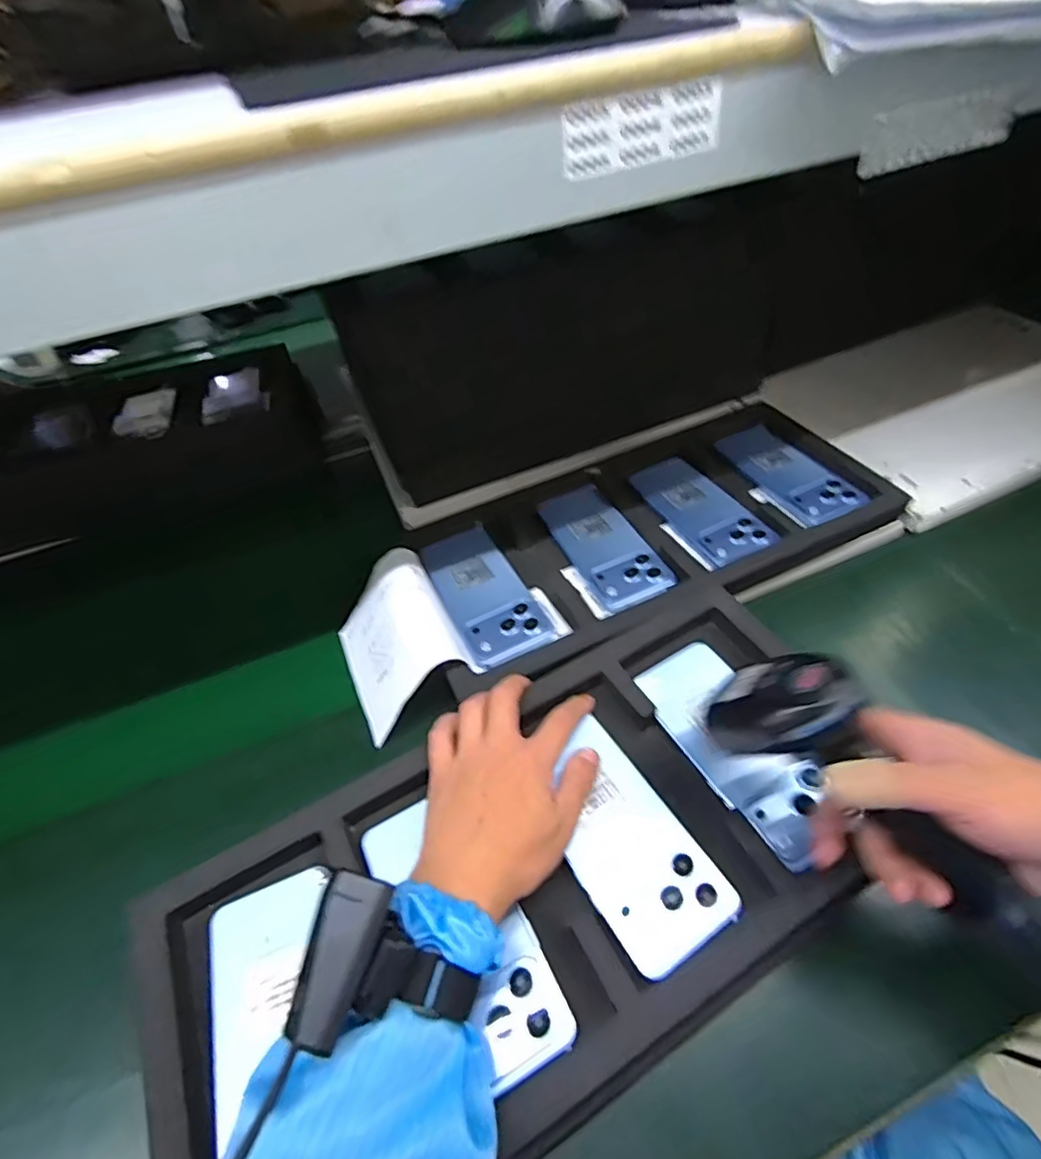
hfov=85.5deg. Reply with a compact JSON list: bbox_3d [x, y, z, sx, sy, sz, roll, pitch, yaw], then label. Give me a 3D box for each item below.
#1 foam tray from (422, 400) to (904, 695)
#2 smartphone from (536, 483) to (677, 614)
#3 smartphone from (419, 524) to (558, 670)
[{"bbox_3d":[0.128,-0.051,0.564,0.455,0.029,0.205,-22,53,-13],"label":"foam tray"},{"bbox_3d":[0.081,-0.039,0.561,0.074,0.006,0.155,-22,50,-12],"label":"smartphone"},{"bbox_3d":[-0.037,0.008,0.536,0.076,0.011,0.164,-23,50,-13],"label":"smartphone"}]

